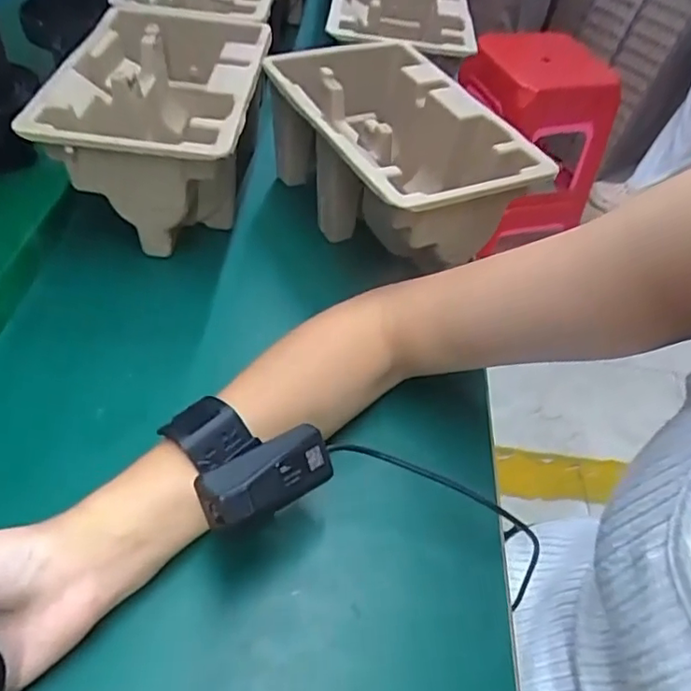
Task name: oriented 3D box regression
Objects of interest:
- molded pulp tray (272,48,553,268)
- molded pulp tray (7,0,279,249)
[{"bbox_3d":[0.036,-0.155,0.501,0.150,0.105,0.230,-15,53,-23],"label":"molded pulp tray"},{"bbox_3d":[-0.153,-0.189,0.508,0.148,0.108,0.231,7,49,-5],"label":"molded pulp tray"}]

